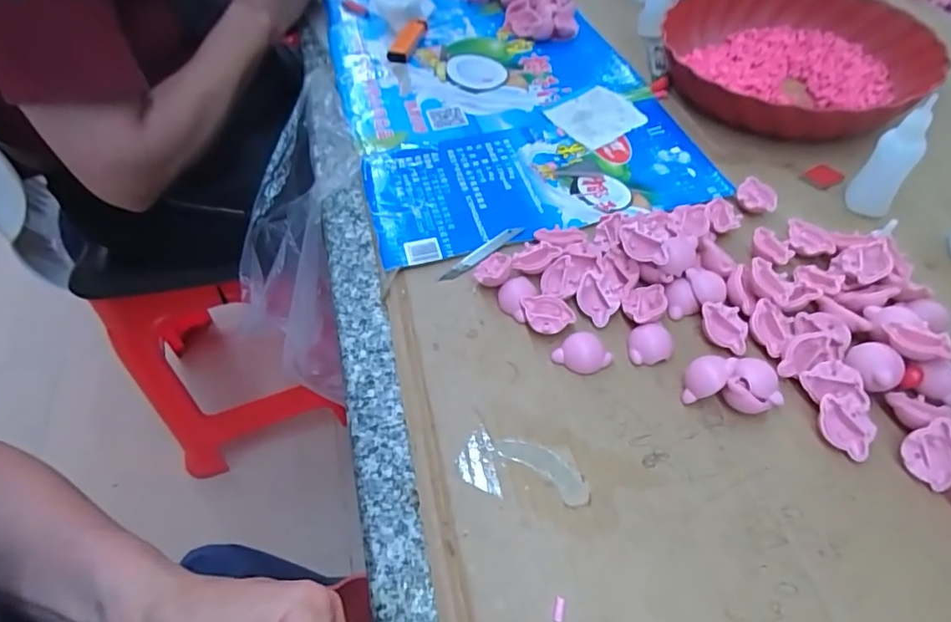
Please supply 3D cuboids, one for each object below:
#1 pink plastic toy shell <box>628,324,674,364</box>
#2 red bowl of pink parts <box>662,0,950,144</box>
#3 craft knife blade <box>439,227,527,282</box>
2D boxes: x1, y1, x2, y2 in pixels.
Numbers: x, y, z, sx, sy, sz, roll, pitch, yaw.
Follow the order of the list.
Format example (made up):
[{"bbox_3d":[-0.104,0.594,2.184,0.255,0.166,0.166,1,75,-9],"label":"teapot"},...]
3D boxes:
[{"bbox_3d":[0.114,0.021,0.357,0.027,0.014,0.022,5,53,7],"label":"pink plastic toy shell"},{"bbox_3d":[0.305,-0.245,0.530,0.230,0.044,0.222,21,57,18],"label":"red bowl of pink parts"},{"bbox_3d":[0.005,-0.045,0.418,0.076,0.004,0.008,-33,57,-20],"label":"craft knife blade"}]

